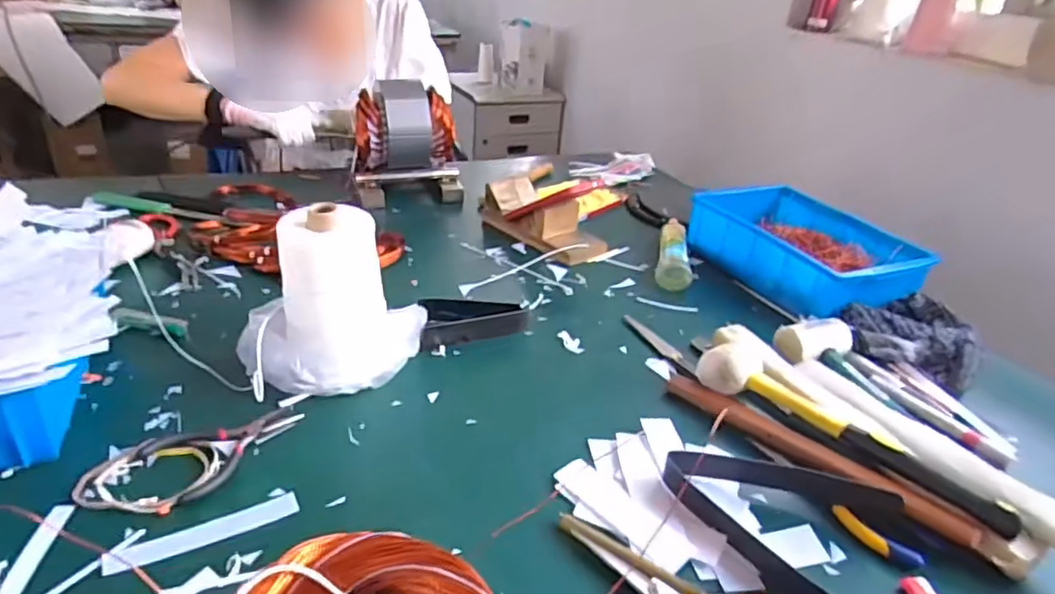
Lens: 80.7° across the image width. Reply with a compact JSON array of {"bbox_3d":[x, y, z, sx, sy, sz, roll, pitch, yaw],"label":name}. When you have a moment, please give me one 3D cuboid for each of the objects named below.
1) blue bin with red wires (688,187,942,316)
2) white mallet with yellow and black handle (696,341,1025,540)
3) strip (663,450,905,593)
[{"bbox_3d":[0.393,-0.062,0.889,0.198,0.088,0.273,-8,32,-23],"label":"blue bin with red wires"},{"bbox_3d":[0.283,0.126,0.566,0.067,0.052,0.280,-17,36,-34],"label":"white mallet with yellow and black handle"},{"bbox_3d":[0.211,0.171,0.501,0.140,0.032,0.179,-18,37,-35],"label":"strip"}]

